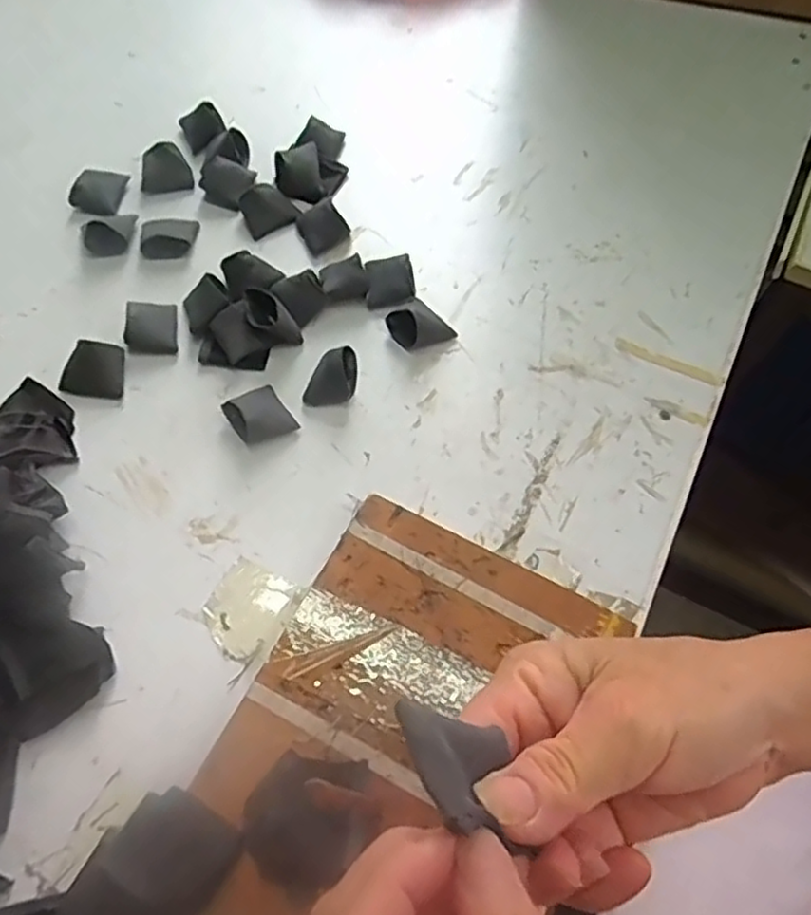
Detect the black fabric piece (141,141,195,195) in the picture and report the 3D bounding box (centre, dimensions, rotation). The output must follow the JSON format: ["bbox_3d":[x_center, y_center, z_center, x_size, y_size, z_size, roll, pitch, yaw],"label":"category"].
[{"bbox_3d":[-0.200,-0.241,0.566,0.040,0.021,0.033,-15,63,-9],"label":"black fabric piece"}]

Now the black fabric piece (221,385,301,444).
[{"bbox_3d":[-0.097,-0.030,0.449,0.036,0.021,0.041,-33,67,-17],"label":"black fabric piece"}]

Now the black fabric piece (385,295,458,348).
[{"bbox_3d":[0.011,-0.098,0.493,0.040,0.024,0.036,39,68,18],"label":"black fabric piece"}]

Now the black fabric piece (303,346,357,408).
[{"bbox_3d":[-0.052,-0.056,0.470,0.040,0.026,0.028,-14,63,-8],"label":"black fabric piece"}]

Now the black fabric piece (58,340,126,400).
[{"bbox_3d":[-0.215,-0.061,0.470,0.043,0.025,0.034,8,62,3],"label":"black fabric piece"}]

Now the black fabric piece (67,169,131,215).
[{"bbox_3d":[-0.250,-0.221,0.560,0.036,0.017,0.045,6,62,2],"label":"black fabric piece"}]

